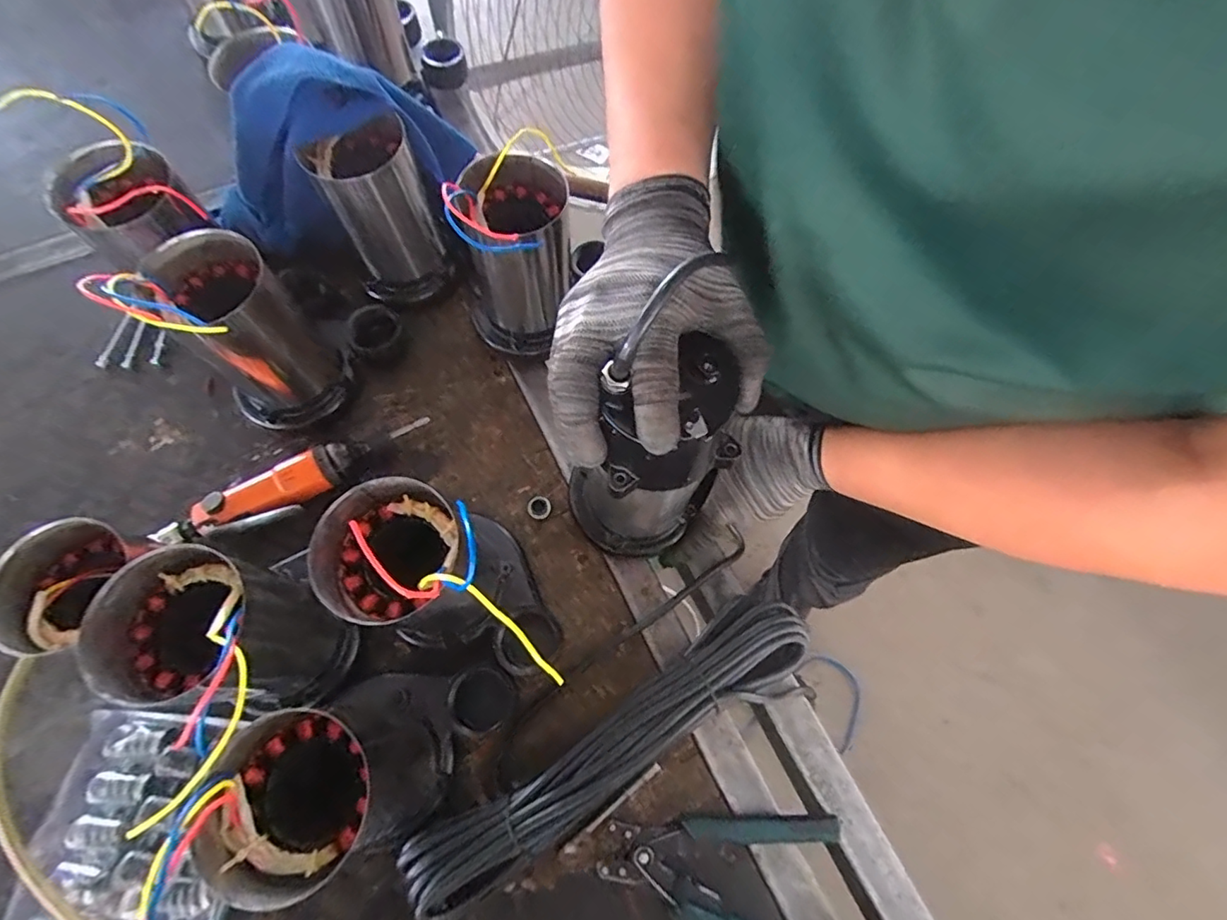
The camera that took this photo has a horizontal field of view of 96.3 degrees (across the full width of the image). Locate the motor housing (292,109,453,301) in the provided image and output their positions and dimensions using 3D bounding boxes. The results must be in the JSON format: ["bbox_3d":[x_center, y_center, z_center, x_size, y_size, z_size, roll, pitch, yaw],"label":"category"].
[{"bbox_3d":[-0.225,-0.239,0.538,0.084,0.145,0.086,-27,71,-11],"label":"motor housing"}]

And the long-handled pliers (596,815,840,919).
[{"bbox_3d":[0.080,0.323,0.420,0.173,0.014,0.103,7,68,2],"label":"long-handled pliers"}]

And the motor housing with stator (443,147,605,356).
[{"bbox_3d":[-0.079,-0.188,0.525,0.134,0.180,0.110,-9,69,-4],"label":"motor housing with stator"}]

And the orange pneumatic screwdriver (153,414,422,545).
[{"bbox_3d":[-0.294,0.022,0.520,0.242,0.033,0.045,-27,71,-11],"label":"orange pneumatic screwdriver"}]

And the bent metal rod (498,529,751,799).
[{"bbox_3d":[0.010,0.159,0.477,0.293,0.021,0.034,-41,74,-15],"label":"bent metal rod"}]

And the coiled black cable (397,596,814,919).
[{"bbox_3d":[0.007,0.221,0.436,0.352,0.049,0.081,-27,71,-11],"label":"coiled black cable"}]

